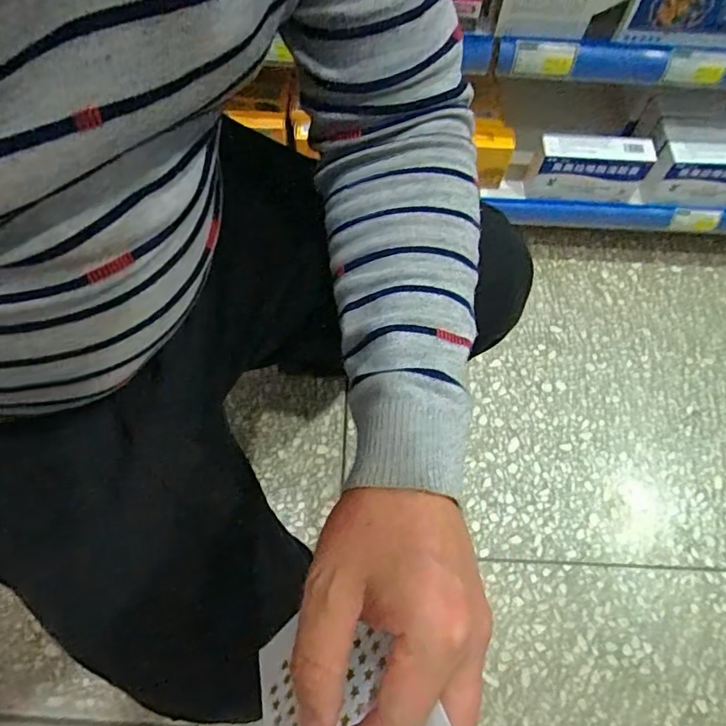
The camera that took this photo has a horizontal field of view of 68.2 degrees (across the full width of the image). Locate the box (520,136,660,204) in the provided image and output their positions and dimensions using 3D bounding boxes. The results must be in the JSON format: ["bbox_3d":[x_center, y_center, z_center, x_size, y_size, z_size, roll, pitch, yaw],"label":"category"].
[{"bbox_3d":[0.314,-0.270,0.754,0.154,0.092,0.049,6,65,1],"label":"box"}]

